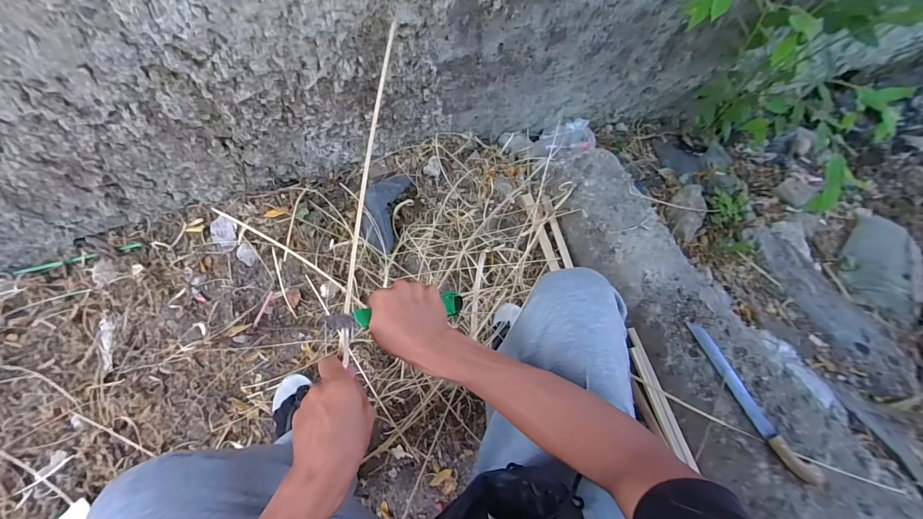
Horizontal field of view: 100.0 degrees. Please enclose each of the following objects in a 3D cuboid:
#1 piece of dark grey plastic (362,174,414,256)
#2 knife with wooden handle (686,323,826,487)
[{"bbox_3d":[-0.180,-0.114,0.896,0.085,0.070,0.183,14,88,3],"label":"piece of dark grey plastic"},{"bbox_3d":[0.551,0.270,0.743,0.044,0.022,0.325,-26,70,-13],"label":"knife with wooden handle"}]

